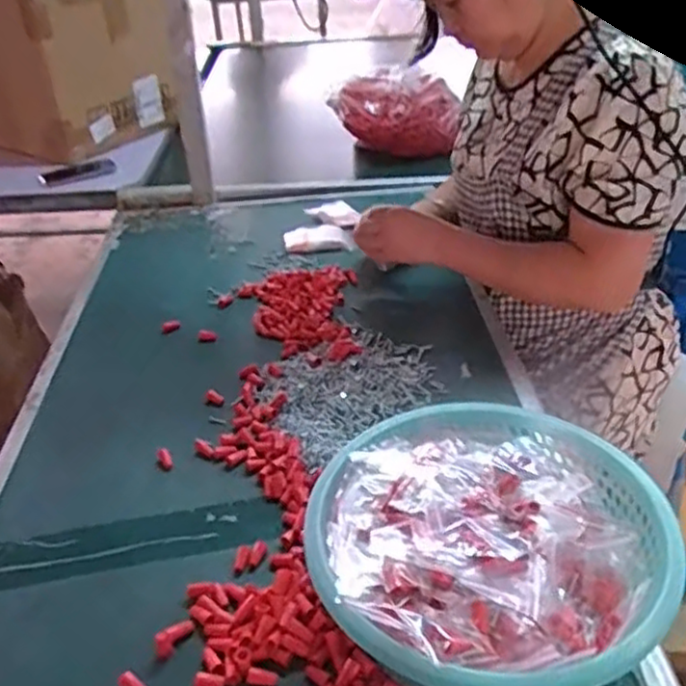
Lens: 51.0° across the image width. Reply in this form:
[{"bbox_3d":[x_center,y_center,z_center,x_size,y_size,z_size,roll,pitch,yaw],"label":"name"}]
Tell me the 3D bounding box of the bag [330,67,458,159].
[{"bbox_3d":[0.105,-0.470,1.469,0.276,0.150,0.117,0,33,4],"label":"bag"}]

